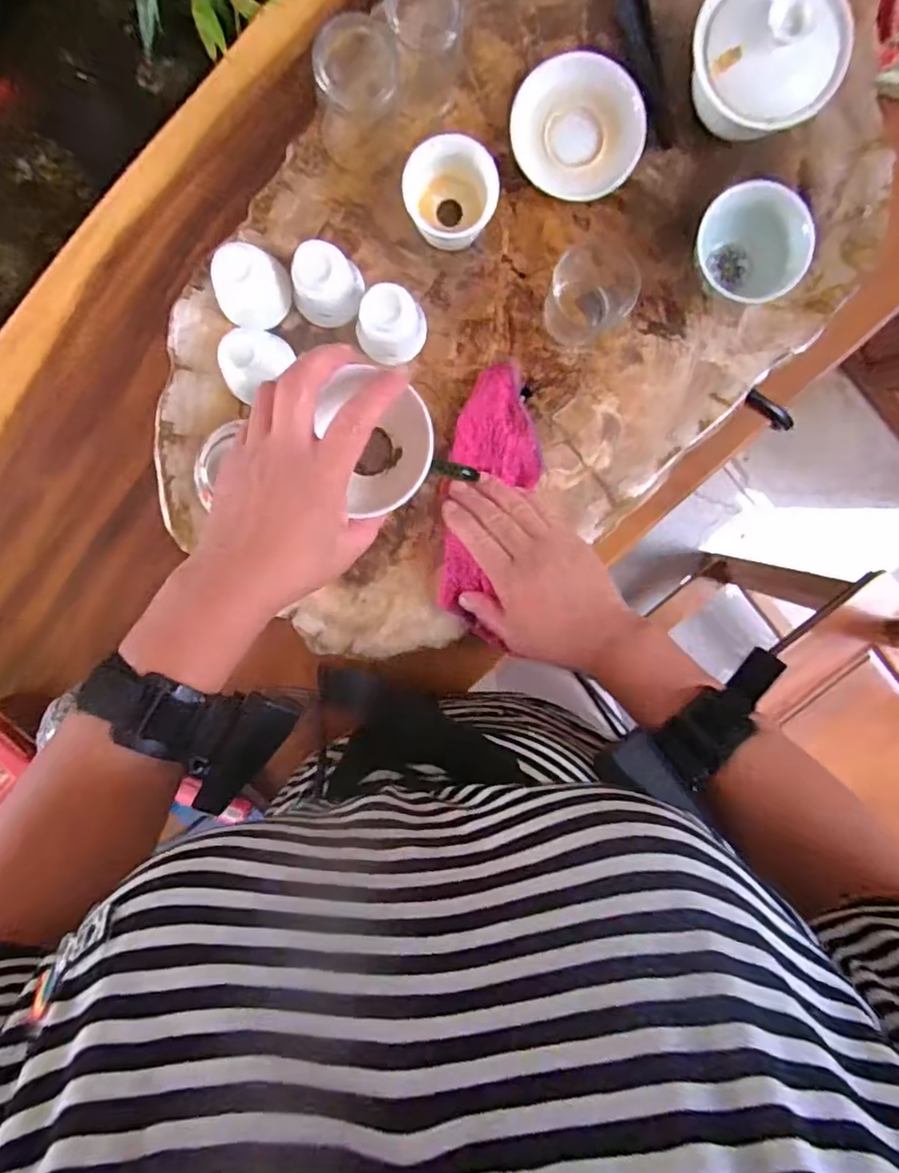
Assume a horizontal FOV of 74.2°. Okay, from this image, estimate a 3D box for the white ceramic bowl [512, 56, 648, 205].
[{"bbox_3d":[0.089,-0.319,0.418,0.089,0.018,0.080,10,113,-1],"label":"white ceramic bowl"}]

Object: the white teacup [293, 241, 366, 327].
[{"bbox_3d":[-0.084,-0.208,0.416,0.041,0.055,0.039,0,97,0],"label":"white teacup"}]

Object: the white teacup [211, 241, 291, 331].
[{"bbox_3d":[-0.138,-0.205,0.410,0.041,0.050,0.039,0,97,0],"label":"white teacup"}]

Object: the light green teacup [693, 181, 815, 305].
[{"bbox_3d":[0.204,-0.233,0.414,0.073,0.052,0.063,10,97,-1],"label":"light green teacup"}]

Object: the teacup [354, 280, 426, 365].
[{"bbox_3d":[-0.041,-0.185,0.421,0.042,0.050,0.042,0,97,0],"label":"teacup"}]

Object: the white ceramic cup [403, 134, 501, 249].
[{"bbox_3d":[0.001,-0.271,0.414,0.061,0.040,0.060,0,97,0],"label":"white ceramic cup"}]

